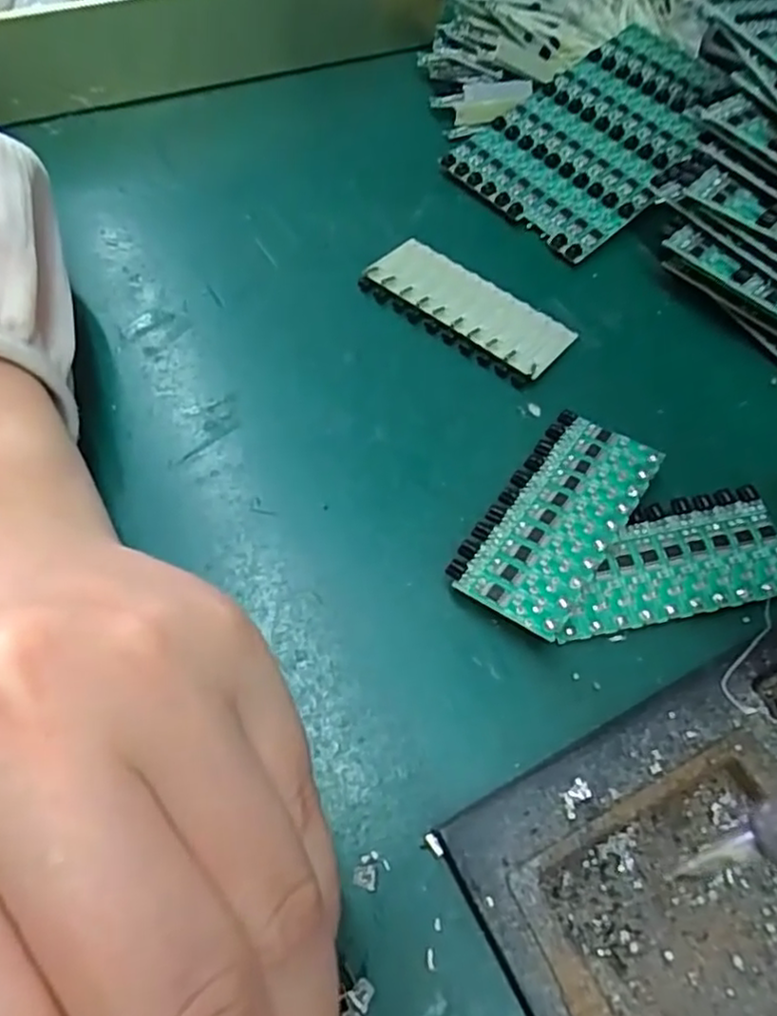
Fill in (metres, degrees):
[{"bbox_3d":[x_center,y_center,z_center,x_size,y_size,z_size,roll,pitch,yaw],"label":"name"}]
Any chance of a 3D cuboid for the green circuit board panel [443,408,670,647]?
[{"bbox_3d":[0.052,0.003,0.213,0.035,0.012,0.079,32,63,13],"label":"green circuit board panel"}]

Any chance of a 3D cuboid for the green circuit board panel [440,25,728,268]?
[{"bbox_3d":[0.098,-0.167,0.303,0.133,0.004,0.080,-38,71,-13],"label":"green circuit board panel"}]

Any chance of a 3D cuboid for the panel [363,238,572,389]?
[{"bbox_3d":[0.029,-0.077,0.260,0.078,0.007,0.036,37,64,16],"label":"panel"}]

